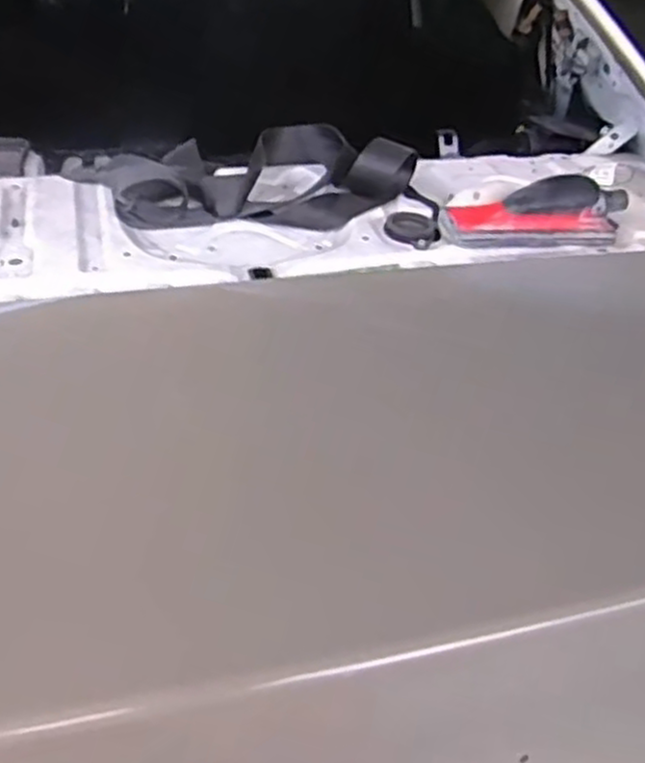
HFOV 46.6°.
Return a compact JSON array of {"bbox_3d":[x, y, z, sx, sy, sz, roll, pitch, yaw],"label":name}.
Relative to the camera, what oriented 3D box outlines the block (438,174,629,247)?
[{"bbox_3d":[0.253,-0.199,0.861,0.219,0.056,0.071,0,40,-5],"label":"block"}]

